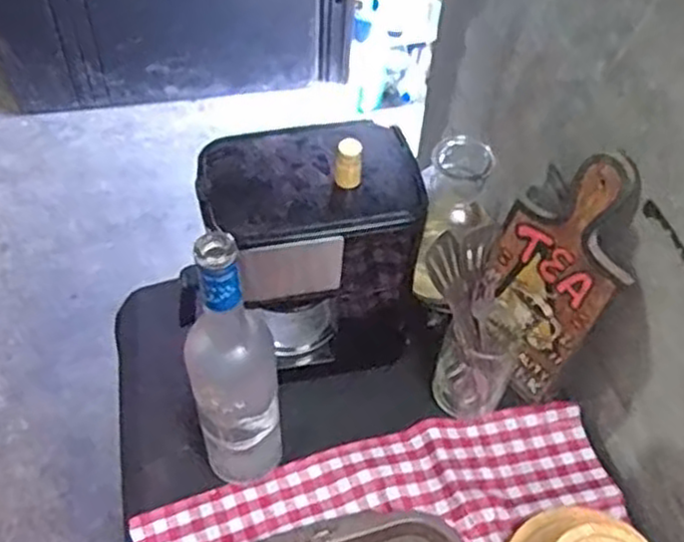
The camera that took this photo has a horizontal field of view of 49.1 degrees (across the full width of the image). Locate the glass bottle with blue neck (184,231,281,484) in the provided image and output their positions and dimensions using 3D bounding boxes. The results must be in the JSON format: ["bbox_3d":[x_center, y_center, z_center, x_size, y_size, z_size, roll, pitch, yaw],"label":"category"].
[{"bbox_3d":[-0.093,0.093,0.646,0.071,0.335,0.059,-8,53,-9],"label":"glass bottle with blue neck"}]

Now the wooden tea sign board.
[{"bbox_3d":[0.212,0.004,0.765,0.019,0.274,0.136,-22,56,-41],"label":"wooden tea sign board"}]

